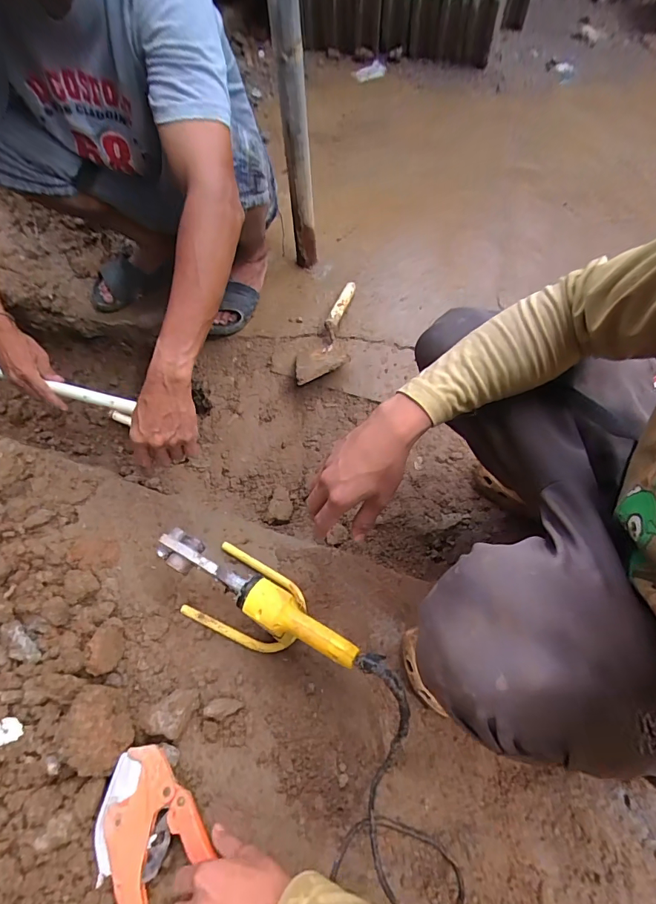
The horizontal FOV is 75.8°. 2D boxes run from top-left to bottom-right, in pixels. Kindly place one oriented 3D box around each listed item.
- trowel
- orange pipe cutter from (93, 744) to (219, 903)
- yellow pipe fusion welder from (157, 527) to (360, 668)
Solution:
[{"bbox_3d":[0.002,-0.250,0.879,0.106,0.045,0.309,10,63,7],"label":"trowel"},{"bbox_3d":[-0.187,0.435,0.455,0.104,0.028,0.205,-35,66,-16],"label":"orange pipe cutter"},{"bbox_3d":[-0.100,0.206,0.589,0.296,0.131,0.118,20,64,12],"label":"yellow pipe fusion welder"}]

